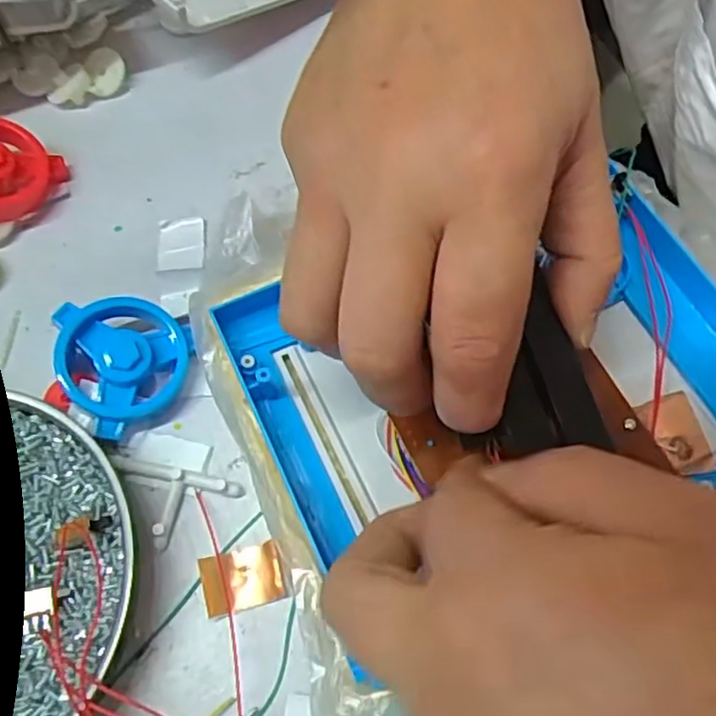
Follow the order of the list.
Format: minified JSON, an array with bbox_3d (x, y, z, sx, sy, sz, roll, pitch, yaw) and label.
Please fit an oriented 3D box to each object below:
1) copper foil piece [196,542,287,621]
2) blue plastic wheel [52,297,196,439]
[{"bbox_3d":[-0.041,0.077,0.236,0.028,0.004,0.020,-14,66,-5],"label":"copper foil piece"},{"bbox_3d":[-0.090,0.001,0.259,0.047,0.016,0.047,5,72,-17],"label":"blue plastic wheel"}]

